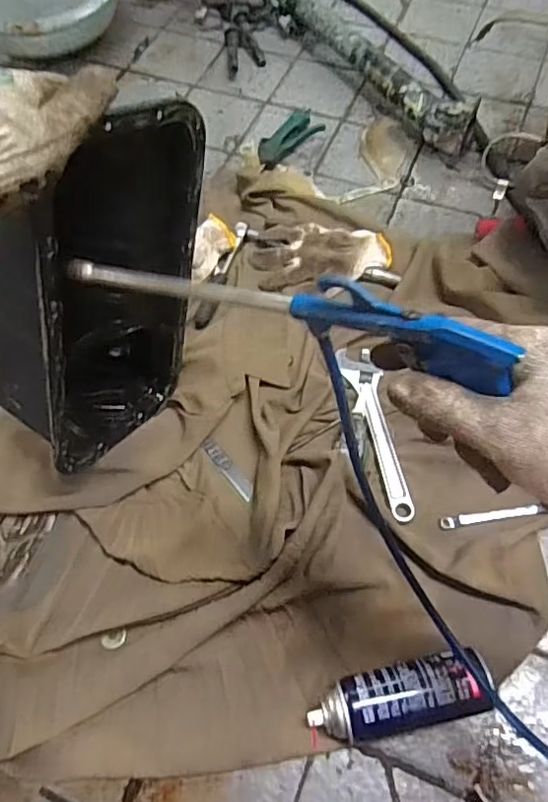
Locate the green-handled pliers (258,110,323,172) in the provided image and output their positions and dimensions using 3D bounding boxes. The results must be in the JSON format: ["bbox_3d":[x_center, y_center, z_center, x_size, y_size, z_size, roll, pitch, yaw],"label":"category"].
[{"bbox_3d":[0.019,-0.463,0.992,0.143,0.013,0.061,-37,67,-18],"label":"green-handled pliers"}]

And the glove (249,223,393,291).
[{"bbox_3d":[0.072,-0.226,0.862,0.205,0.032,0.100,-1,61,1],"label":"glove"}]

